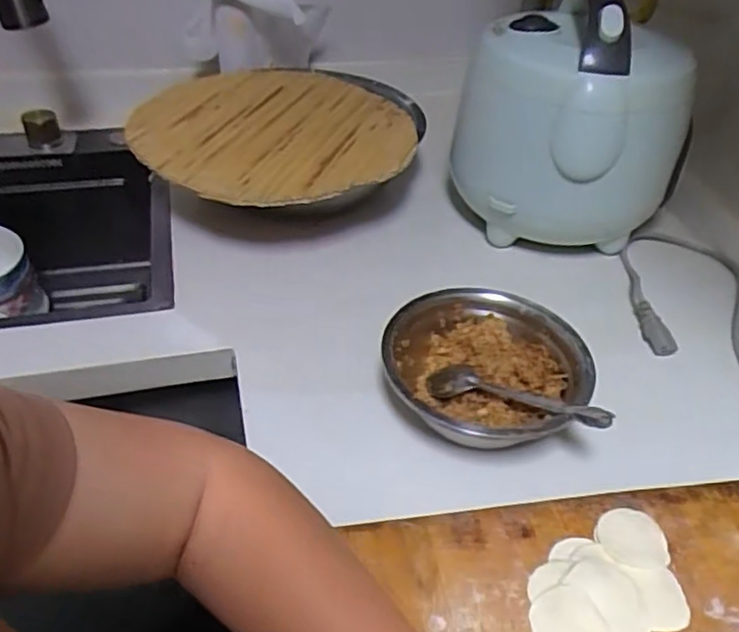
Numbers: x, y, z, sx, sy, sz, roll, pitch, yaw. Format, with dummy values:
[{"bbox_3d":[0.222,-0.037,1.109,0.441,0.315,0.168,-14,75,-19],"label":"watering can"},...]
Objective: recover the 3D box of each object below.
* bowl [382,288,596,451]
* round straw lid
[{"bbox_3d":[0.098,0.052,0.553,0.163,0.067,0.163,2,40,-2],"label":"bowl"},{"bbox_3d":[-0.109,-0.227,0.764,0.321,0.018,0.338,2,40,-2],"label":"round straw lid"}]

